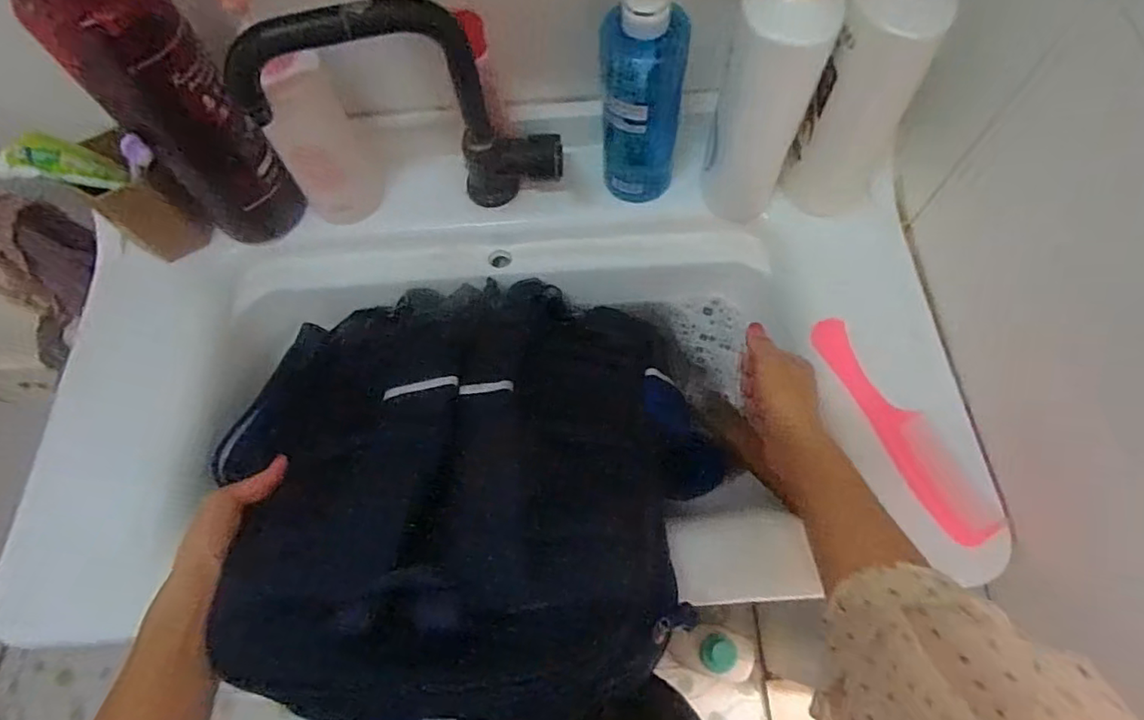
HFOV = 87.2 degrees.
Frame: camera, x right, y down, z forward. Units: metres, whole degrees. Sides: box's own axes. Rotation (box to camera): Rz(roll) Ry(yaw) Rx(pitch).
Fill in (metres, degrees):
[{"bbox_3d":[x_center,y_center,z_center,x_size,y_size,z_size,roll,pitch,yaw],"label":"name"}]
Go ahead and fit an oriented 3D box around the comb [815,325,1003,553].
[{"bbox_3d":[0.273,0.051,0.502,0.047,0.006,0.209,-26,69,-9],"label":"comb"}]

